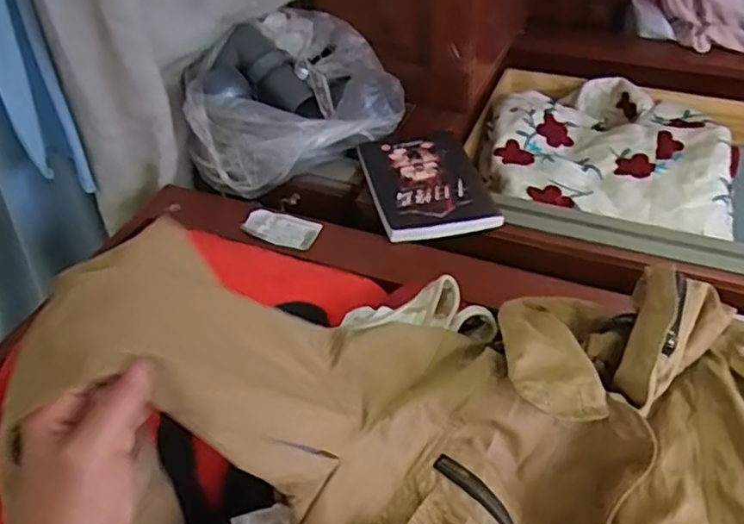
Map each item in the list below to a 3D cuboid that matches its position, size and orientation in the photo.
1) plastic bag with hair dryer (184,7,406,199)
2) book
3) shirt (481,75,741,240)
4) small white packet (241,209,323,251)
[{"bbox_3d":[-0.096,-0.224,0.879,0.295,0.156,0.172,-32,52,-26],"label":"plastic bag with hair dryer"},{"bbox_3d":[0.070,-0.103,0.842,0.140,0.022,0.195,-10,45,-8],"label":"book"},{"bbox_3d":[0.360,-0.169,0.976,0.370,0.075,0.396,10,46,12],"label":"shirt"},{"bbox_3d":[-0.112,-0.042,0.792,0.094,0.017,0.048,9,46,12],"label":"small white packet"}]

